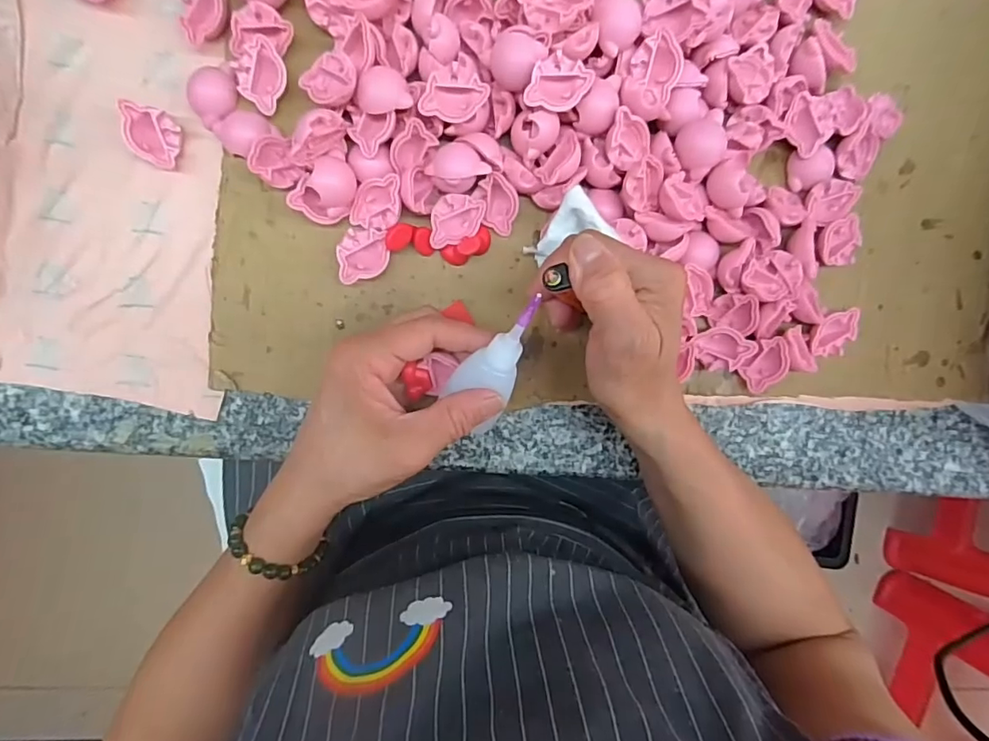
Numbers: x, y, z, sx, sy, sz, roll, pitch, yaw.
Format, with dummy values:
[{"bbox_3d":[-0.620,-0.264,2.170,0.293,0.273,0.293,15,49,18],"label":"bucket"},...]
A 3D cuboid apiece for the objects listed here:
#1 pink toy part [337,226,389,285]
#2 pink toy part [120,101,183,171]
[{"bbox_3d":[-0.077,-0.066,0.314,0.027,0.018,0.033,13,92,-6],"label":"pink toy part"},{"bbox_3d":[-0.195,-0.133,0.303,0.026,0.019,0.030,14,92,-7],"label":"pink toy part"}]

